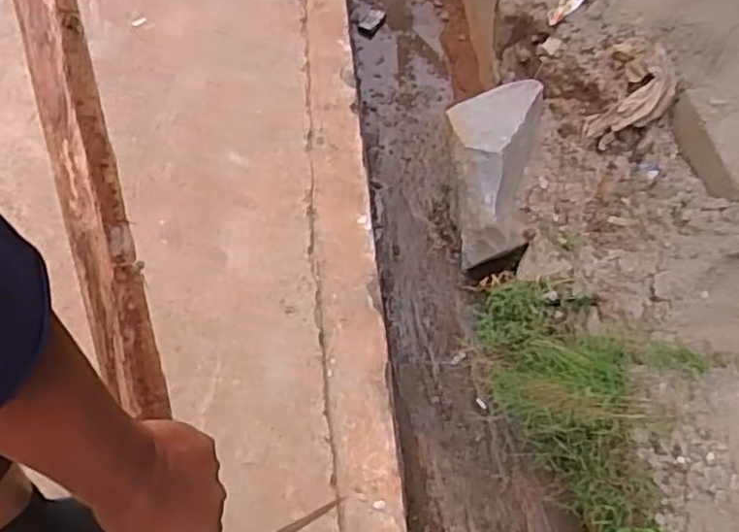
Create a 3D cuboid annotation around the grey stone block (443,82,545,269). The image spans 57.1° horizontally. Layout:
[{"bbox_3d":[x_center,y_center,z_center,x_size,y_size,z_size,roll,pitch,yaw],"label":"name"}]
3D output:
[{"bbox_3d":[0.309,-0.272,1.746,0.220,0.192,0.500,8,74,8],"label":"grey stone block"}]

